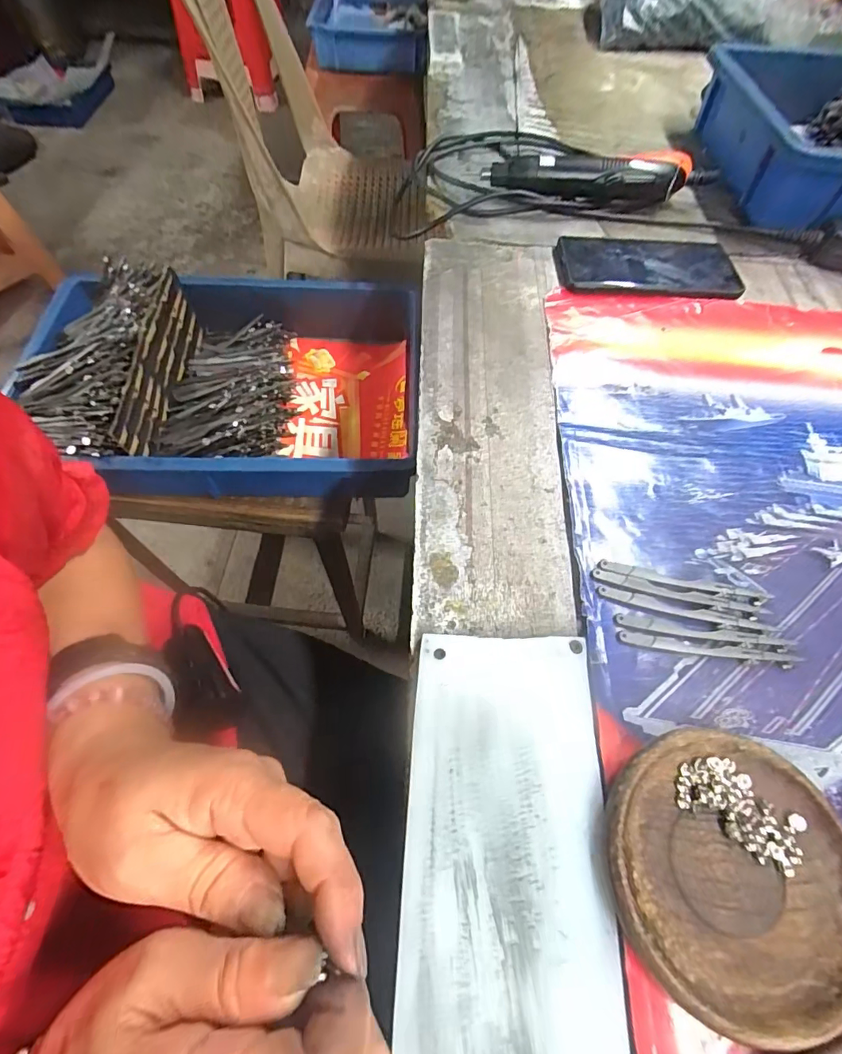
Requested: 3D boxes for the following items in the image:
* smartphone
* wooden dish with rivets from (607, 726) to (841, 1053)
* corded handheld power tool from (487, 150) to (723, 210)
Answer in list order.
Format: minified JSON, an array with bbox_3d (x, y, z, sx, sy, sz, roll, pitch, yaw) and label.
[{"bbox_3d":[0.210,-0.244,0.441,0.163,0.016,0.082,2,61,-3],"label":"smartphone"},{"bbox_3d":[0.140,0.154,0.213,0.110,0.018,0.109,2,61,-3],"label":"wooden dish with rivets"},{"bbox_3d":[0.185,-0.355,0.481,0.235,0.043,0.043,-2,62,-5],"label":"corded handheld power tool"}]

